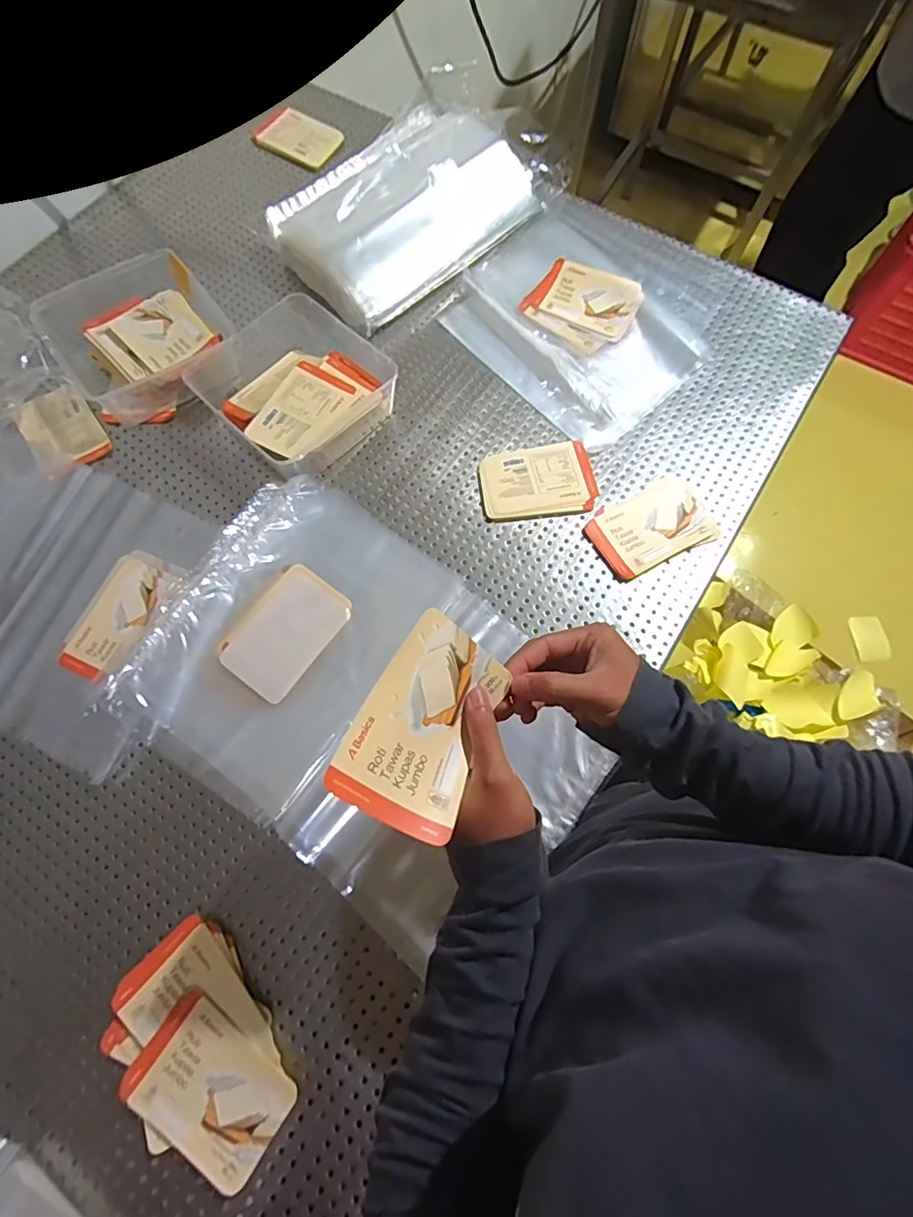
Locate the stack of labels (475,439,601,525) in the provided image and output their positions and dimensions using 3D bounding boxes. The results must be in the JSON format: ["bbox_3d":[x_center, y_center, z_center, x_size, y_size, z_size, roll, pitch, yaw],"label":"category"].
[{"bbox_3d":[0.100,-0.158,0.649,0.138,0.009,0.094,-7,73,-1],"label":"stack of labels"}]

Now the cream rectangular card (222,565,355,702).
[{"bbox_3d":[-0.189,0.024,0.576,0.094,0.010,0.135,36,77,10],"label":"cream rectangular card"}]

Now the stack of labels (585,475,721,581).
[{"bbox_3d":[0.234,-0.097,0.627,0.146,0.017,0.094,-28,75,-8],"label":"stack of labels"}]

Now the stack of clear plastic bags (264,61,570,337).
[{"bbox_3d":[-0.051,-0.595,0.756,0.424,0.079,0.242,-43,77,-11],"label":"stack of clear plastic bags"}]

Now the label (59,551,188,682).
[{"bbox_3d":[-0.384,0.006,0.600,0.084,0.007,0.150,22,70,9],"label":"label"}]

